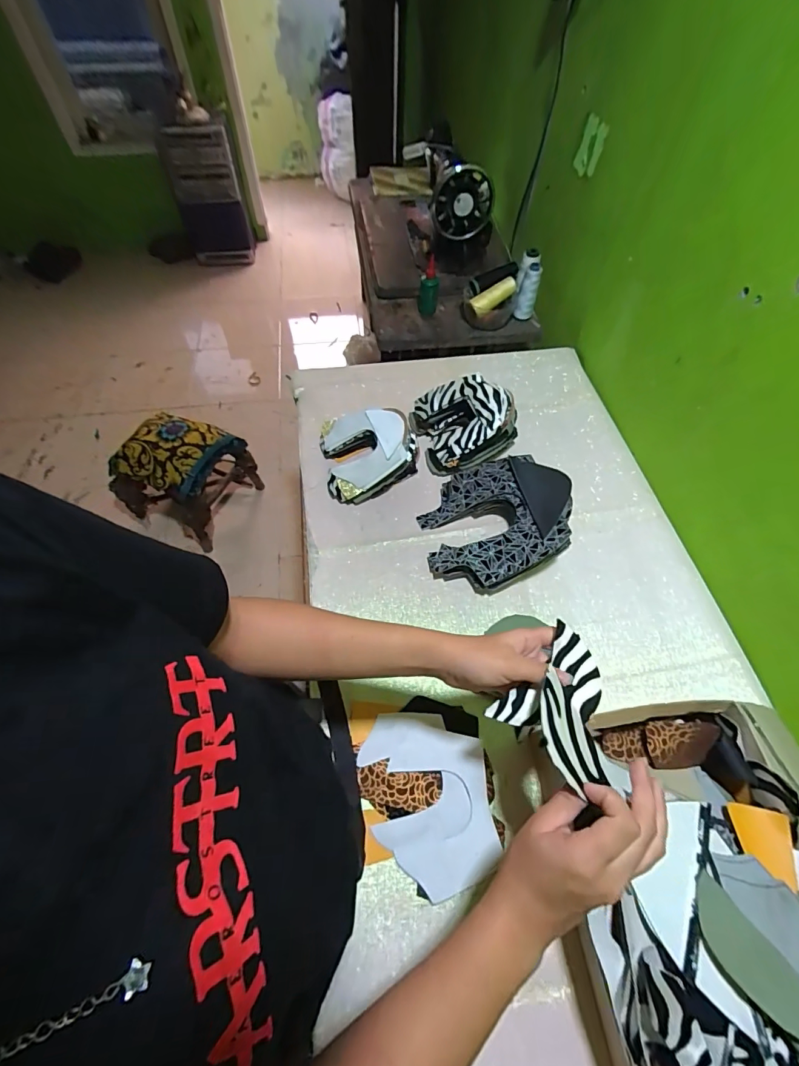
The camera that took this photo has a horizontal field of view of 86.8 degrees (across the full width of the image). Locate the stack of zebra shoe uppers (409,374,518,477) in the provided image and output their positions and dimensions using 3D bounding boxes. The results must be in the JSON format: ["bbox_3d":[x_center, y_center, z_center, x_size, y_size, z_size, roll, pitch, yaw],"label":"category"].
[{"bbox_3d":[0.122,-0.199,0.759,0.172,0.092,0.182,-15,60,-11],"label":"stack of zebra shoe uppers"}]

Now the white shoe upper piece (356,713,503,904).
[{"bbox_3d":[0.035,0.300,0.487,0.134,0.024,0.183,-14,60,-10],"label":"white shoe upper piece"}]

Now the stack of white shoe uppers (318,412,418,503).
[{"bbox_3d":[-0.049,-0.142,0.734,0.167,0.074,0.163,-11,59,-8],"label":"stack of white shoe uppers"}]

